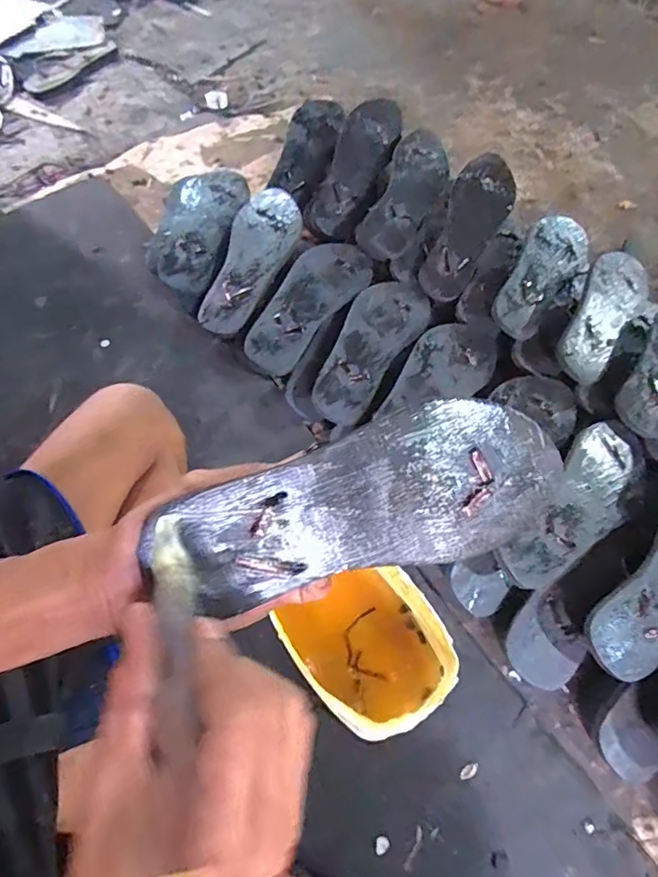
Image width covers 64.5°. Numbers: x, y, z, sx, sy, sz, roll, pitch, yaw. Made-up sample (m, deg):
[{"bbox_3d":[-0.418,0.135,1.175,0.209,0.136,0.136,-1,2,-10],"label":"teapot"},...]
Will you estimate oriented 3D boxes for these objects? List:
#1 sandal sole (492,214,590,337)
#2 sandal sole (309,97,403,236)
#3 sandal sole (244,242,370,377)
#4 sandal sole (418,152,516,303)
[{"bbox_3d":[0.300,-0.237,0.733,0.088,0.022,0.238,40,68,-7],"label":"sandal sole"},{"bbox_3d":[0.037,-0.437,0.839,0.082,0.027,0.221,29,92,14],"label":"sandal sole"},{"bbox_3d":[-0.028,-0.194,0.739,0.097,0.032,0.260,30,65,14],"label":"sandal sole"},{"bbox_3d":[0.201,-0.303,0.762,0.083,0.020,0.225,24,87,12],"label":"sandal sole"}]

